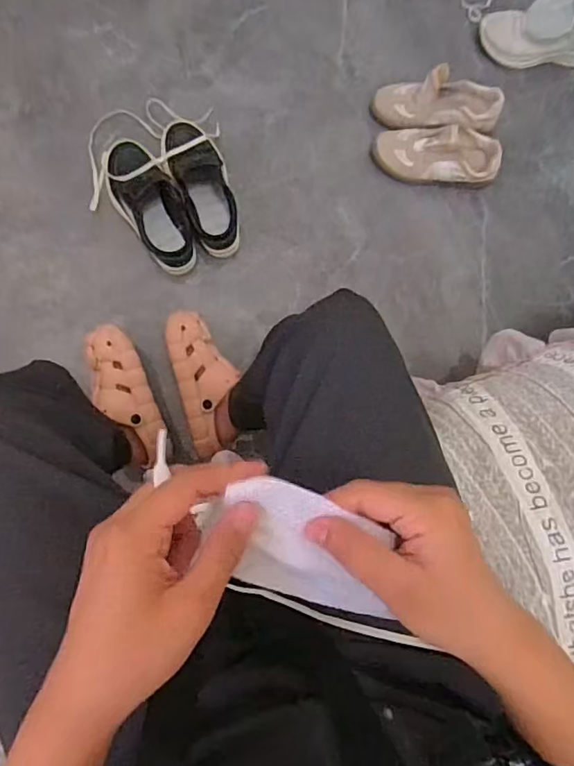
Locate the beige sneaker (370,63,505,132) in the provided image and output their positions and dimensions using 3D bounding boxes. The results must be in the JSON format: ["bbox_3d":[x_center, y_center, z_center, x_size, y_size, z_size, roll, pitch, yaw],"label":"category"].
[{"bbox_3d":[0.275,-0.507,0.953,0.222,0.089,0.095,-1,83,-4],"label":"beige sneaker"}]

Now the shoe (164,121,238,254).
[{"bbox_3d":[-0.148,-0.351,0.934,0.099,0.072,0.246,-24,85,-6],"label":"shoe"}]

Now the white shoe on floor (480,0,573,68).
[{"bbox_3d":[0.485,-0.646,0.962,0.232,0.128,0.078,18,82,-1],"label":"white shoe on floor"}]

